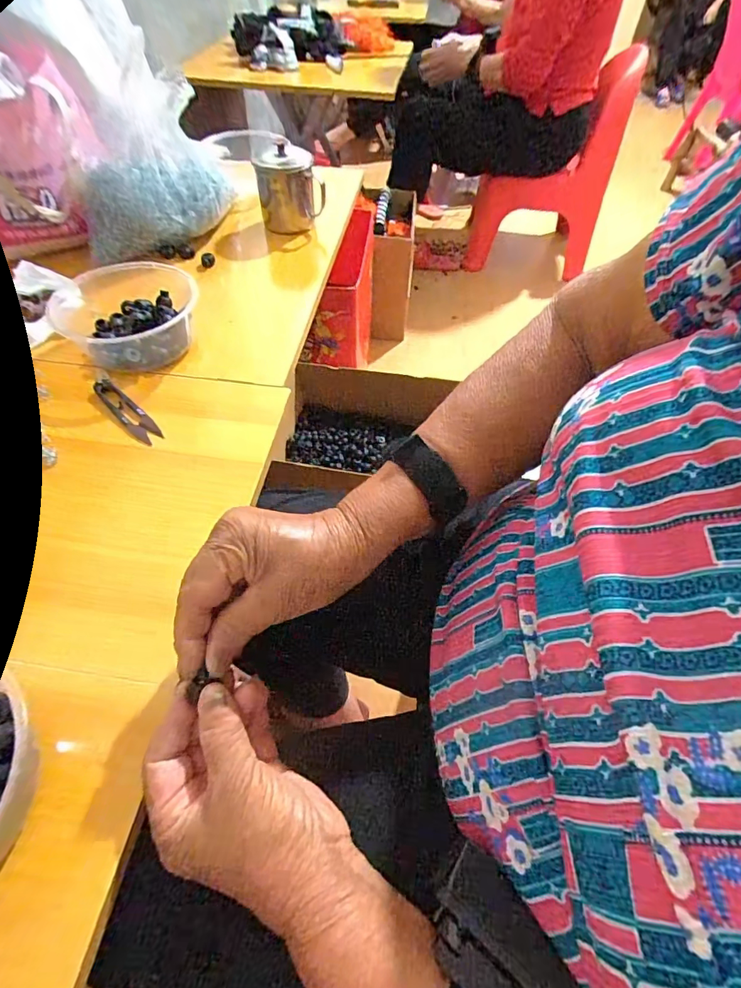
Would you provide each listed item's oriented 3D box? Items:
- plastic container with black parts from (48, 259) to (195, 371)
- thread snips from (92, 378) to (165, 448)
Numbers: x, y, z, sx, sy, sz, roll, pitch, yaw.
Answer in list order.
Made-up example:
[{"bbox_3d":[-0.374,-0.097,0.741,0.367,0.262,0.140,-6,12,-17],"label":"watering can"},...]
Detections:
[{"bbox_3d":[-0.264,-0.199,0.501,0.167,0.051,0.136,34,59,20],"label":"plastic container with black parts"},{"bbox_3d":[-0.238,-0.082,0.444,0.102,0.008,0.022,36,59,26],"label":"thread snips"}]

